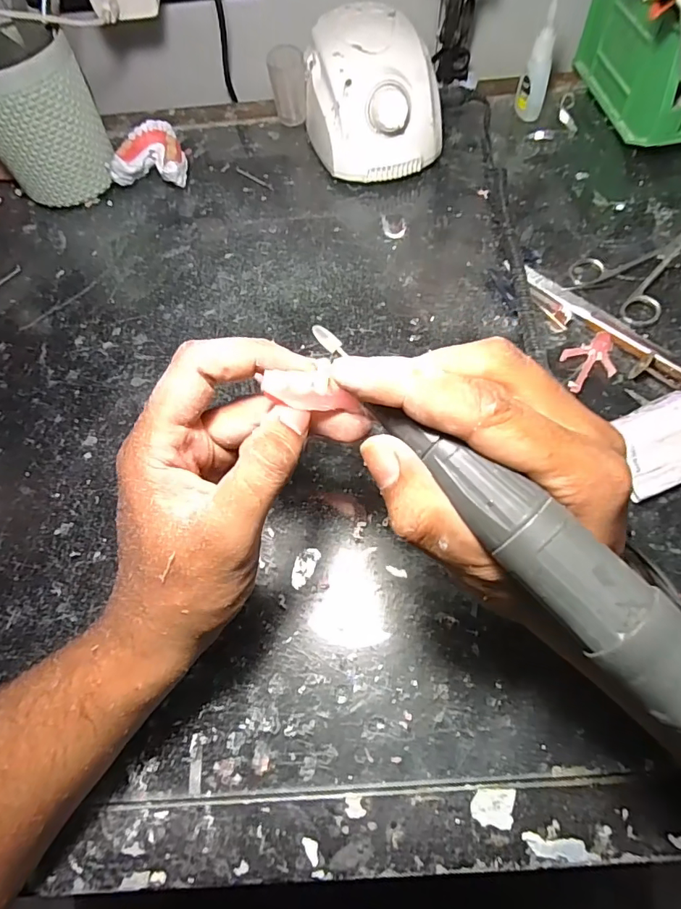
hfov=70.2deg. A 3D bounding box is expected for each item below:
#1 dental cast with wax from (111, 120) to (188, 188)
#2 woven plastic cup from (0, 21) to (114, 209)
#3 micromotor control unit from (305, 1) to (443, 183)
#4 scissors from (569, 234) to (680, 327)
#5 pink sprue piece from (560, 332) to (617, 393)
[{"bbox_3d":[-0.169,-0.266,0.438,0.060,0.034,0.052,2,64,5],"label":"dental cast with wax"},{"bbox_3d":[-0.248,-0.276,0.402,0.091,0.112,0.083,-29,66,-11],"label":"woven plastic cup"},{"bbox_3d":[0.024,-0.309,0.420,0.102,0.082,0.132,-17,64,-5],"label":"micromotor control unit"},{"bbox_3d":[0.248,-0.149,0.369,0.135,0.006,0.072,-31,66,-11],"label":"scissors"},{"bbox_3d":[0.169,-0.063,0.331,0.046,0.009,0.031,-26,65,-9],"label":"pink sprue piece"}]

